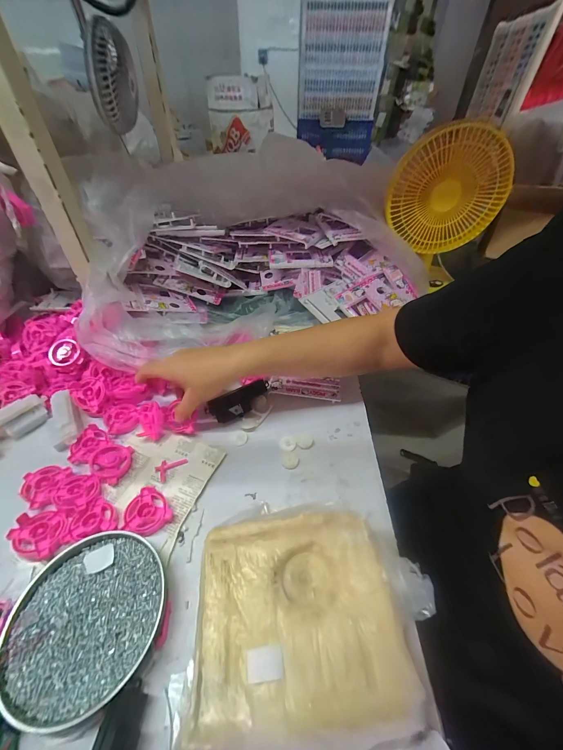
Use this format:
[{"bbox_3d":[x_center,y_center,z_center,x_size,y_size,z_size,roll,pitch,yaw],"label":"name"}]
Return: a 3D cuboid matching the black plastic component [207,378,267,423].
[{"bbox_3d":[-0.066,0.040,0.465,0.093,0.022,0.039,-22,49,-22],"label":"black plastic component"}]

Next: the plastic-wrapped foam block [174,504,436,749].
[{"bbox_3d":[0.027,0.220,0.274,0.207,0.039,0.179,-1,44,-1],"label":"plastic-wrapped foam block"}]

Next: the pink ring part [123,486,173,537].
[{"bbox_3d":[-0.160,0.163,0.347,0.045,0.015,0.053,-34,54,-30],"label":"pink ring part"}]

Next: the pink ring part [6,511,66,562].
[{"bbox_3d":[-0.268,0.177,0.328,0.053,0.025,0.046,18,47,18],"label":"pink ring part"}]

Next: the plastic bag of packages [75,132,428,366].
[{"bbox_3d":[-0.061,-0.259,0.603,0.638,0.223,0.419,-17,47,-17],"label":"plastic bag of packages"}]

